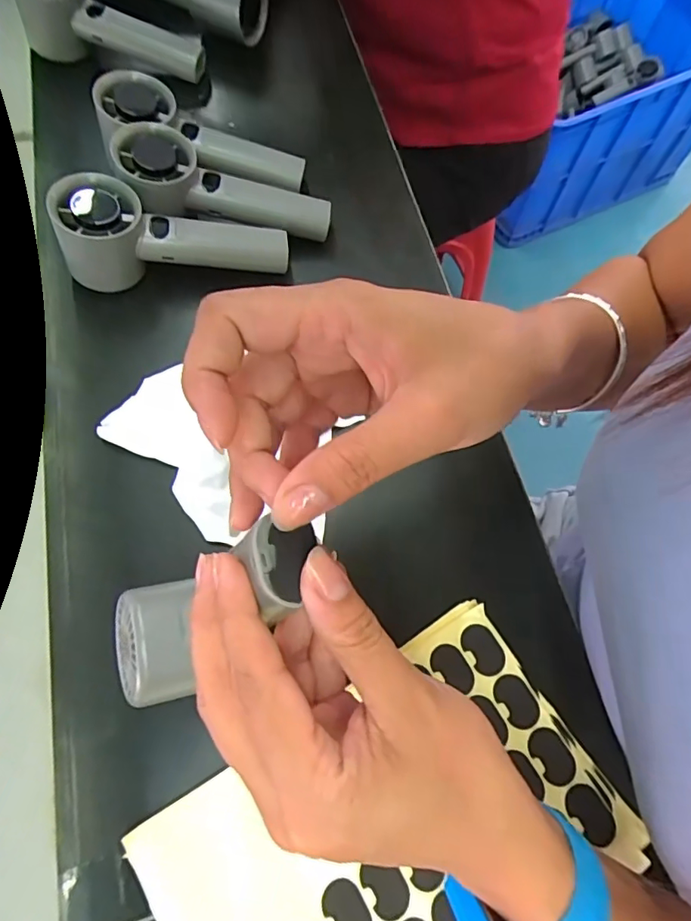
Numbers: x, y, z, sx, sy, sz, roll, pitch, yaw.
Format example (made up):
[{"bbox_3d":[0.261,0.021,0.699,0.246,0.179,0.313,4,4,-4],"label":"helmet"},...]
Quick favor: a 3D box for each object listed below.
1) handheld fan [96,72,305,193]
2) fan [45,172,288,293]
[{"bbox_3d":[-0.109,-0.244,0.402,0.152,0.029,0.047,16,66,-19],"label":"handheld fan"},{"bbox_3d":[-0.122,-0.158,0.376,0.154,0.056,0.044,-1,67,-17],"label":"fan"}]

